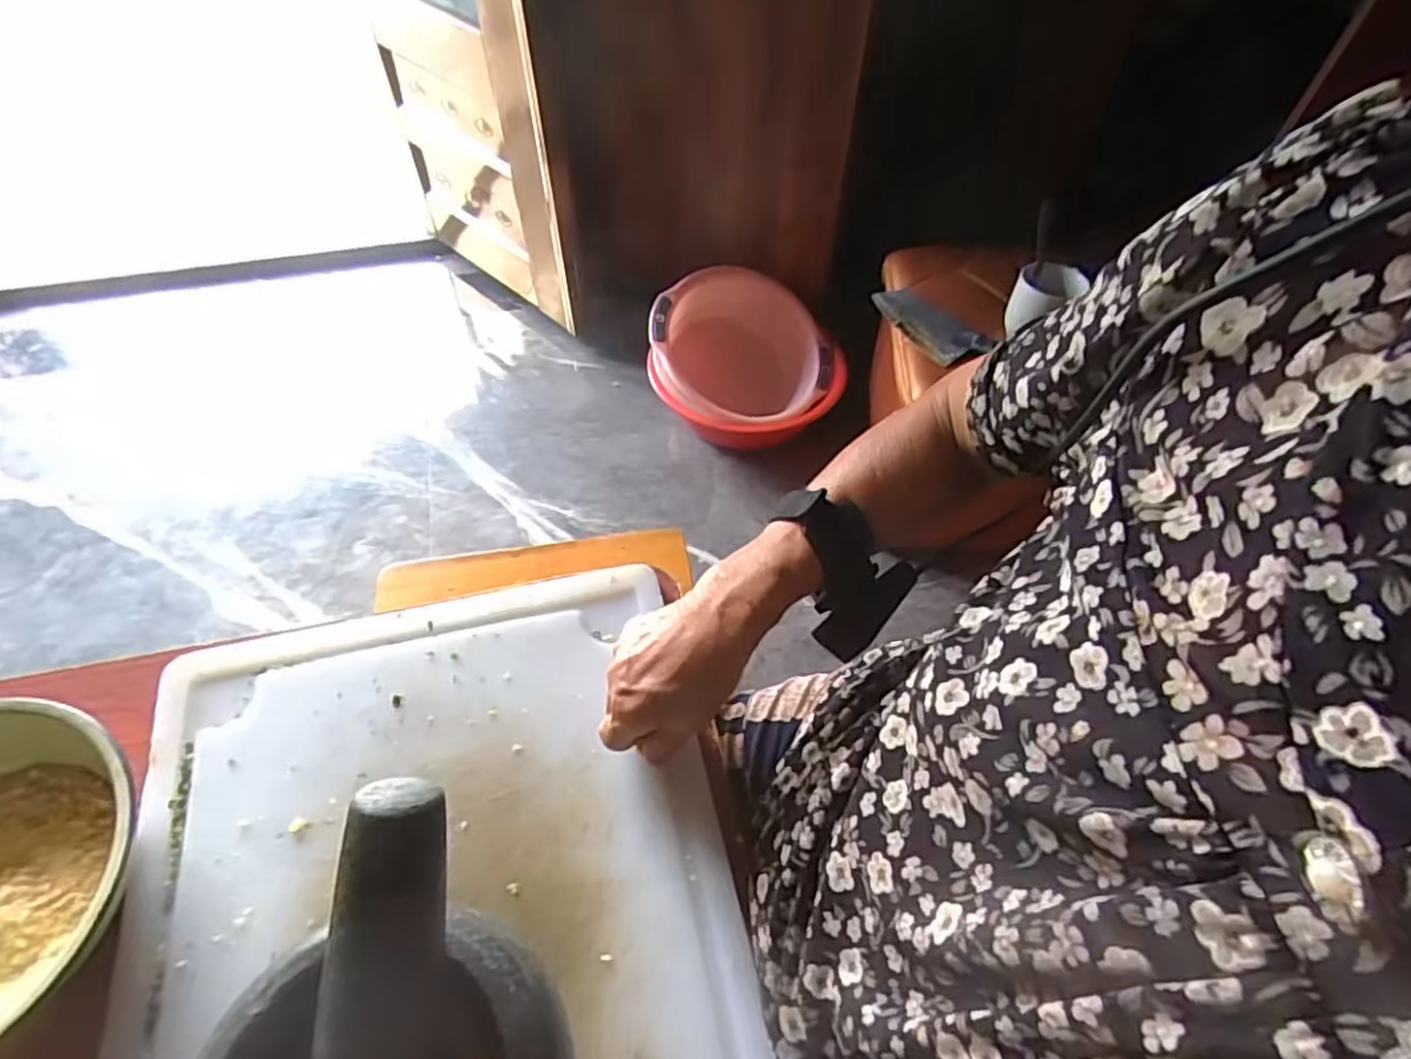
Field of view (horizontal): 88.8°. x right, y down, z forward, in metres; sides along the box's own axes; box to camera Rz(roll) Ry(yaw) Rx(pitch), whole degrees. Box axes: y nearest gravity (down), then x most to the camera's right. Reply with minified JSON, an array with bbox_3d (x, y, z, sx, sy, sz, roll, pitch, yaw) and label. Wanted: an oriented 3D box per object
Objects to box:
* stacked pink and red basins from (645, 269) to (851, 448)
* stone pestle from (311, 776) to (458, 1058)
[{"bbox_3d":[0.088,-0.348,1.379,0.342,0.192,0.425,9,55,6],"label":"stacked pink and red basins"},{"bbox_3d":[-0.122,0.187,0.275,0.043,0.035,0.176,2,90,-2],"label":"stone pestle"}]

